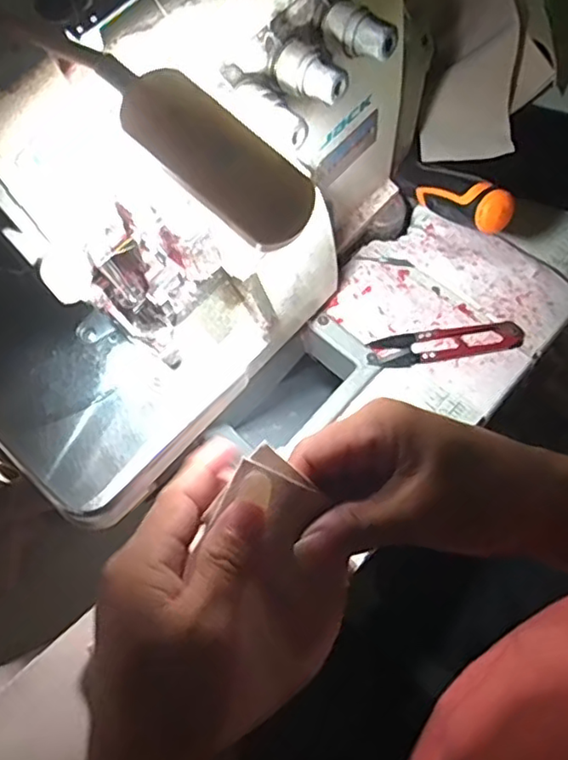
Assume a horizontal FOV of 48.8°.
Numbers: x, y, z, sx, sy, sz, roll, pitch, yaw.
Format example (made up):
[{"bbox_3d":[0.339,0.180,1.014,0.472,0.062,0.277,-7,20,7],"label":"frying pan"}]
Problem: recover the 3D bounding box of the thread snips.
[{"bbox_3d":[0.114,-0.026,0.438,0.106,0.011,0.023,-10,70,-2],"label":"thread snips"}]

